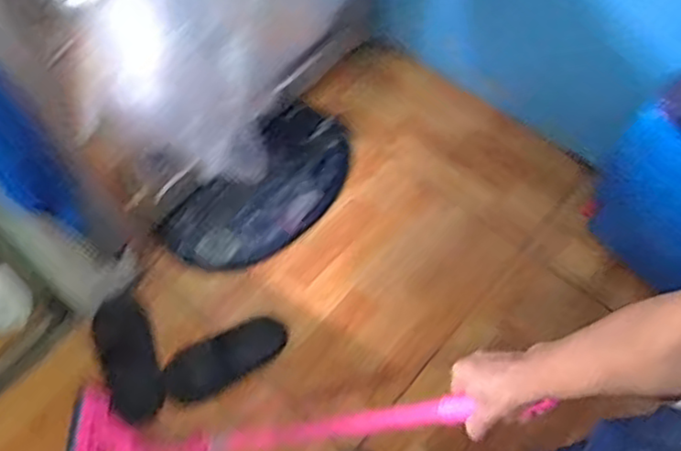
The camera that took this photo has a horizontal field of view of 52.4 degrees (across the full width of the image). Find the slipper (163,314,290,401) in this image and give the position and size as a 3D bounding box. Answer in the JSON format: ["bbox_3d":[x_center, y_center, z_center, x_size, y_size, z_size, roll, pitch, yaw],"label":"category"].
[{"bbox_3d":[-0.241,0.278,1.461,0.265,0.067,0.120,-29,65,-16],"label":"slipper"}]

